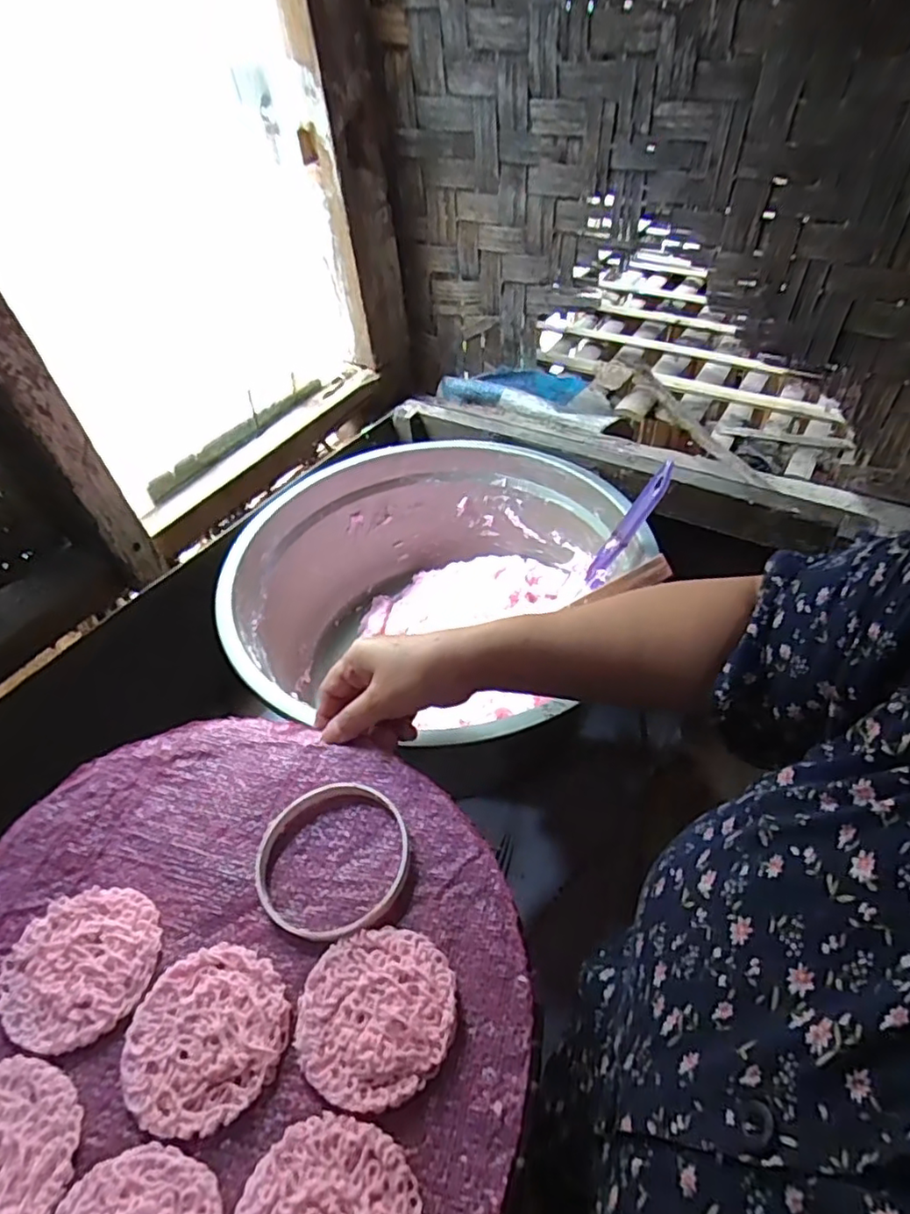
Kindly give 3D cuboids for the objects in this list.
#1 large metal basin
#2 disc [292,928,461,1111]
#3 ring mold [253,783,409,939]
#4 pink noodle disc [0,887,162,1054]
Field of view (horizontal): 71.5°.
[{"bbox_3d":[-0.036,0.002,0.680,0.386,0.190,0.403,-2,46,2],"label":"large metal basin"},{"bbox_3d":[-0.040,0.203,0.319,0.078,0.008,0.075,-2,46,2],"label":"disc"},{"bbox_3d":[-0.073,0.147,0.375,0.089,0.016,0.086,-2,46,2],"label":"ring mold"},{"bbox_3d":[-0.205,0.194,0.345,0.078,0.006,0.077,-2,46,2],"label":"pink noodle disc"}]

